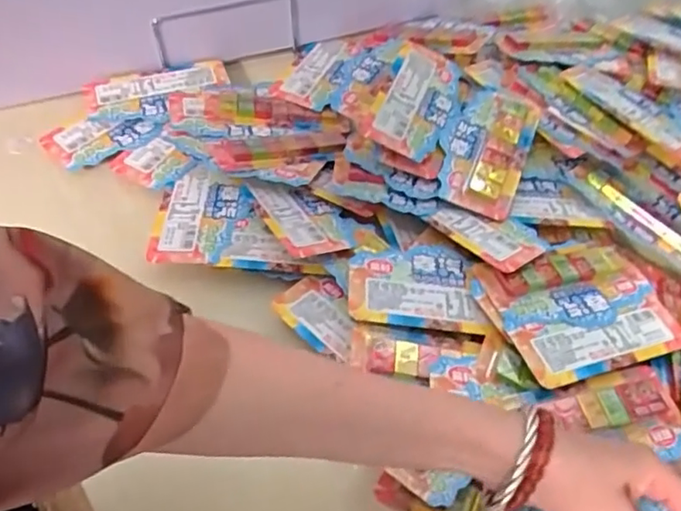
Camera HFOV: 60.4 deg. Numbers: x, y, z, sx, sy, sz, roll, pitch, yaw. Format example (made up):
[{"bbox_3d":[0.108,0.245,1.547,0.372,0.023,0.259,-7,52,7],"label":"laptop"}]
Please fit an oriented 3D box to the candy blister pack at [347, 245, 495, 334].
[{"bbox_3d":[0.060,0.022,0.467,0.106,0.009,0.079,8,53,-5],"label":"candy blister pack"}]

